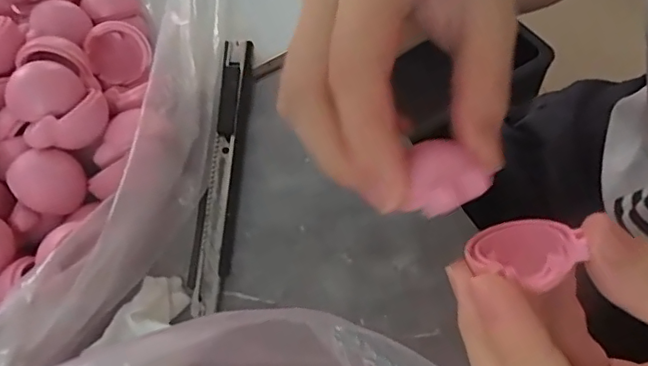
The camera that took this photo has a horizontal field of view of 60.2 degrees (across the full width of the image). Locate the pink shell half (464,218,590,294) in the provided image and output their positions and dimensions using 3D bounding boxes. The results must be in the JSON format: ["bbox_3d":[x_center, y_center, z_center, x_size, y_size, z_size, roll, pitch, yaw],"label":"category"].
[{"bbox_3d":[0.056,0.018,0.159,0.029,0.010,0.026,10,44,41],"label":"pink shell half"}]

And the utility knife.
[{"bbox_3d":[-0.045,-0.009,0.245,0.014,0.016,0.133,0,61,4],"label":"utility knife"}]

